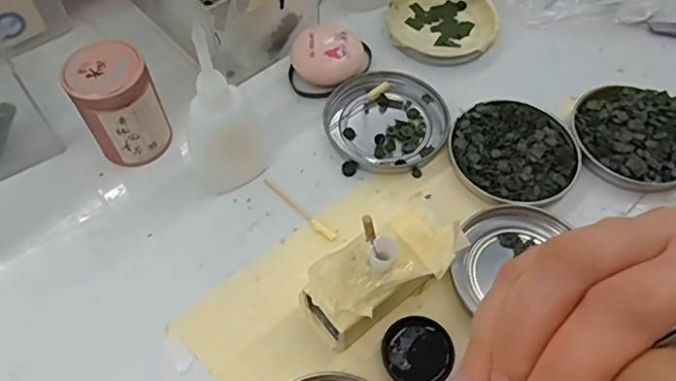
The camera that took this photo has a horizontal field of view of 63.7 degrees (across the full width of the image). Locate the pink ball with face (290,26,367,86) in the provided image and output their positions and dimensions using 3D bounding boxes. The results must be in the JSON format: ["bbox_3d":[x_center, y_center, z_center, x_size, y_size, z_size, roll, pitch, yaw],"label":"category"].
[{"bbox_3d":[-0.007,-0.092,0.375,0.046,0.022,0.042,0,59,-1],"label":"pink ball with face"}]

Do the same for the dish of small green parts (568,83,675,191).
[{"bbox_3d":[0.189,-0.036,0.344,0.078,0.011,0.074,0,59,-1],"label":"dish of small green parts"}]

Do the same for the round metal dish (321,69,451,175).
[{"bbox_3d":[0.032,-0.046,0.356,0.075,0.008,0.076,0,59,-1],"label":"round metal dish"}]

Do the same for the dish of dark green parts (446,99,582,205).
[{"bbox_3d":[0.109,-0.024,0.340,0.076,0.011,0.073,0,59,-1],"label":"dish of dark green parts"}]

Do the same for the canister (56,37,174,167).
[{"bbox_3d":[-0.130,-0.050,0.324,0.043,0.063,0.044,-31,64,-18],"label":"canister"}]

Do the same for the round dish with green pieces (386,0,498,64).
[{"bbox_3d":[0.076,-0.124,0.404,0.077,0.012,0.072,14,59,8],"label":"round dish with green pieces"}]

